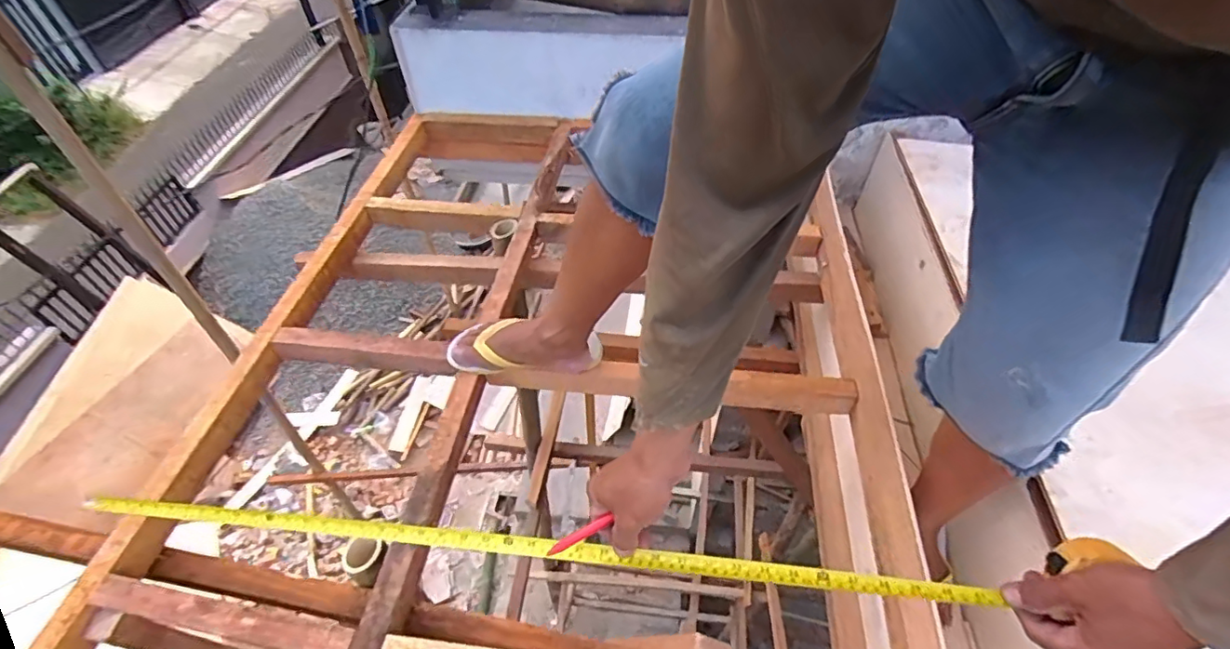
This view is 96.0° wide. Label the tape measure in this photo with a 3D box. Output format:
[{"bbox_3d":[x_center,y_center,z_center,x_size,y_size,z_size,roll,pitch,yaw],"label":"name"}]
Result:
[{"bbox_3d":[-0.129,0.211,0.573,1.058,0.055,0.048,-1,49,15],"label":"tape measure"}]

